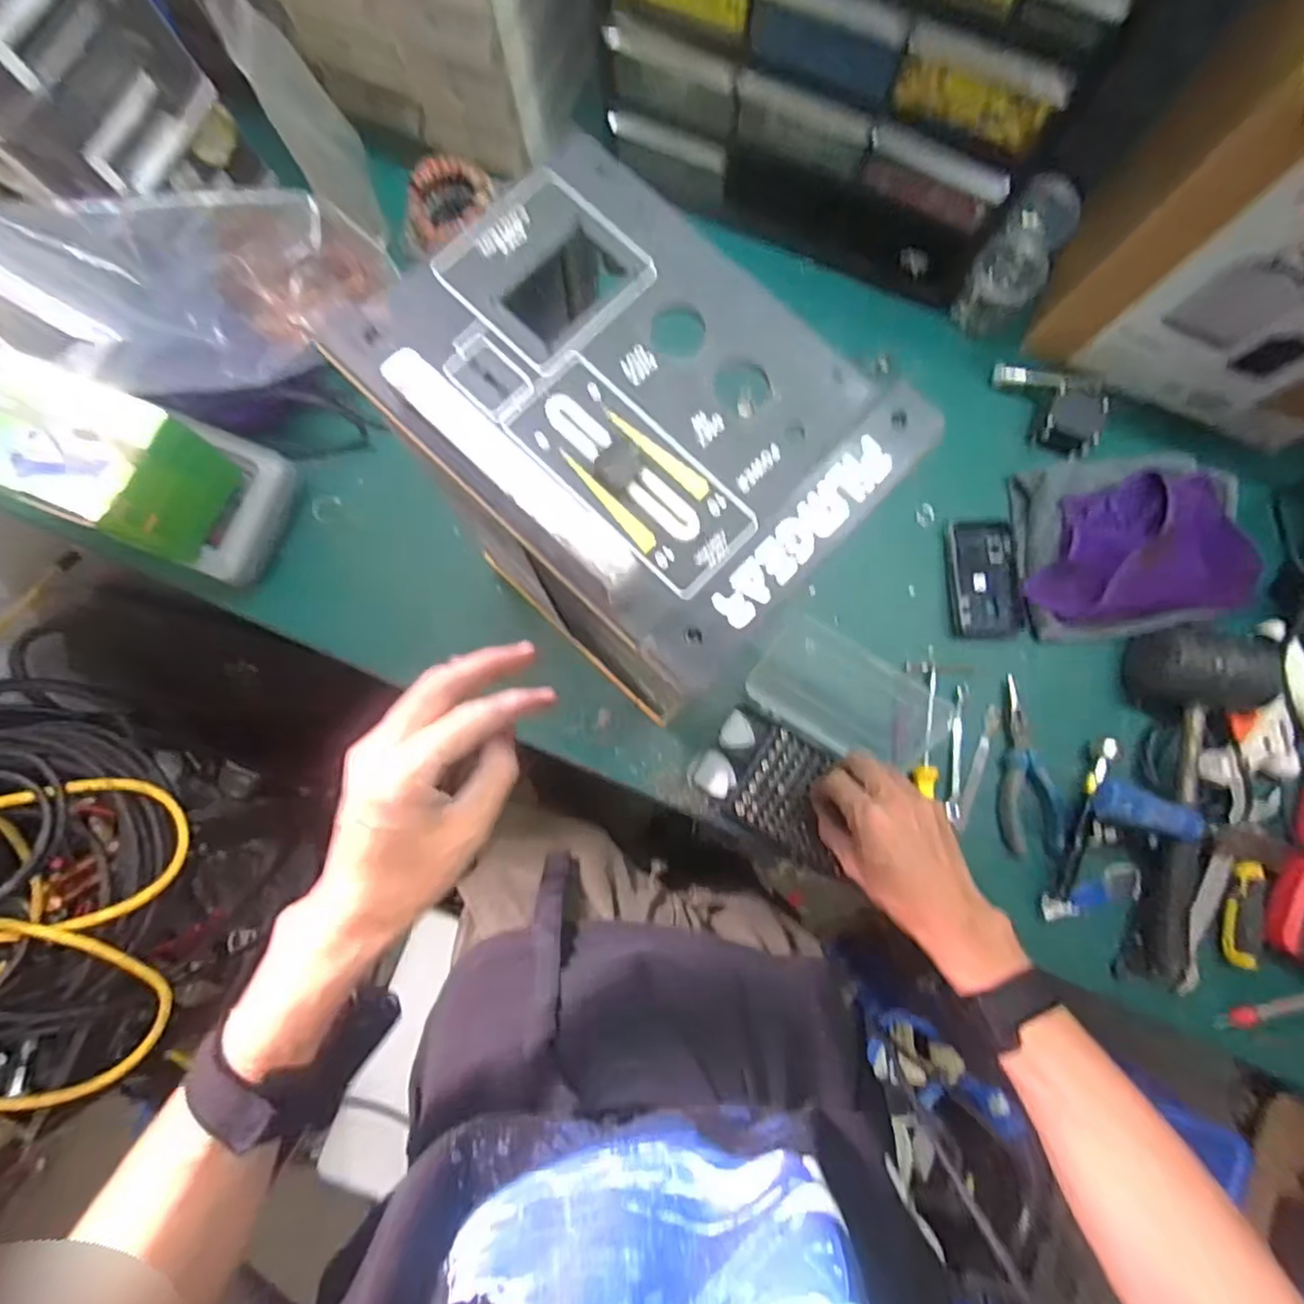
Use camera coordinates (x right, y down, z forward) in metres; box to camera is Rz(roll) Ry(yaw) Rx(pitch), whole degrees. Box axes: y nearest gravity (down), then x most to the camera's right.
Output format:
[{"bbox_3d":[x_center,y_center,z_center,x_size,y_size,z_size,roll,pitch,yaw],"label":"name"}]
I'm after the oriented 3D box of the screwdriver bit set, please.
[{"bbox_3d":[0.114,0.119,0.566,0.138,0.023,0.096,30,85,3],"label":"screwdriver bit set"}]

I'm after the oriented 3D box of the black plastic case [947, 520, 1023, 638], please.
[{"bbox_3d":[0.321,-0.072,0.618,0.065,0.007,0.114,-3,85,0],"label":"black plastic case"}]

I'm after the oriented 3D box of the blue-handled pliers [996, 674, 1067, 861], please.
[{"bbox_3d":[0.342,0.106,0.578,0.048,0.014,0.158,-4,85,0],"label":"blue-handled pliers"}]

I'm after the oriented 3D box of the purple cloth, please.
[{"bbox_3d":[0.443,-0.096,0.583,0.183,0.049,0.130,-7,85,-1],"label":"purple cloth"}]

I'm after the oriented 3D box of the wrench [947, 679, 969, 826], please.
[{"bbox_3d":[0.291,0.096,0.609,0.017,0.007,0.128,6,85,1],"label":"wrench"}]

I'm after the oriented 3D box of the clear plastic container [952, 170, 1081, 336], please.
[{"bbox_3d":[0.344,-0.372,0.607,0.062,0.058,0.130,28,108,3],"label":"clear plastic container"}]

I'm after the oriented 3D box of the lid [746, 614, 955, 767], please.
[{"bbox_3d":[0.189,0.044,0.595,0.180,0.032,0.102,31,85,3],"label":"lid"}]

